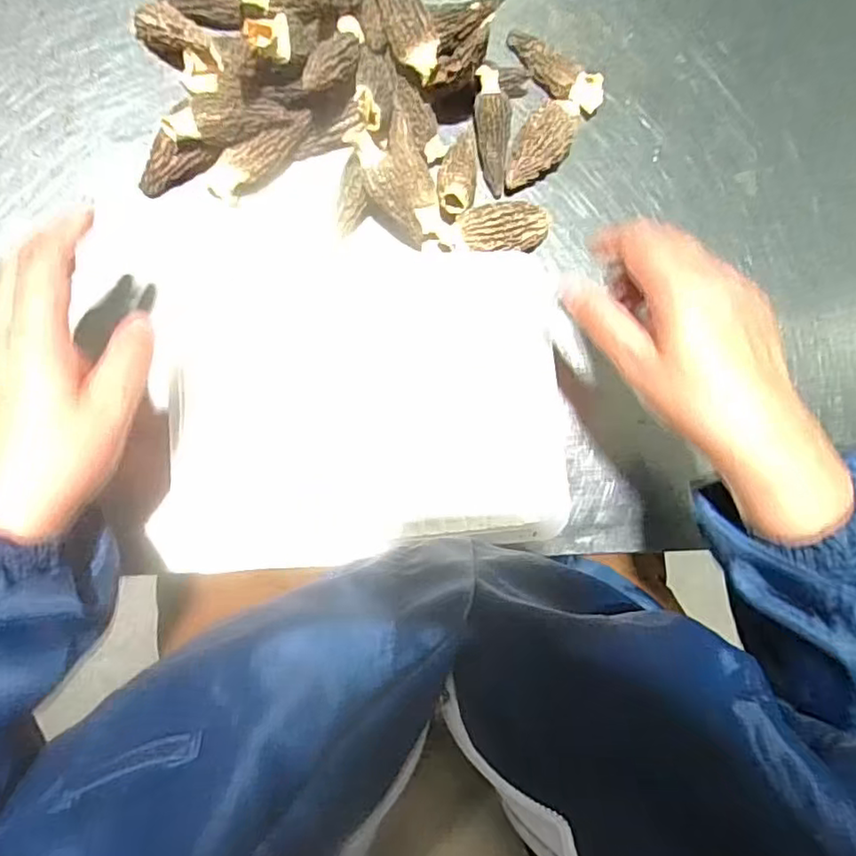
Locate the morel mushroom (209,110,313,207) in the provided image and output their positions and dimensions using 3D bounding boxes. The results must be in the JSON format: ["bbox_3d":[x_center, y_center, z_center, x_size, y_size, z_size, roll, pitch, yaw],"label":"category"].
[{"bbox_3d":[-0.115,-0.191,0.415,0.082,0.025,0.022,-40,90,-9],"label":"morel mushroom"}]

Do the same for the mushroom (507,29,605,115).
[{"bbox_3d":[0.097,-0.276,0.459,0.086,0.020,0.024,36,81,-2],"label":"mushroom"}]

